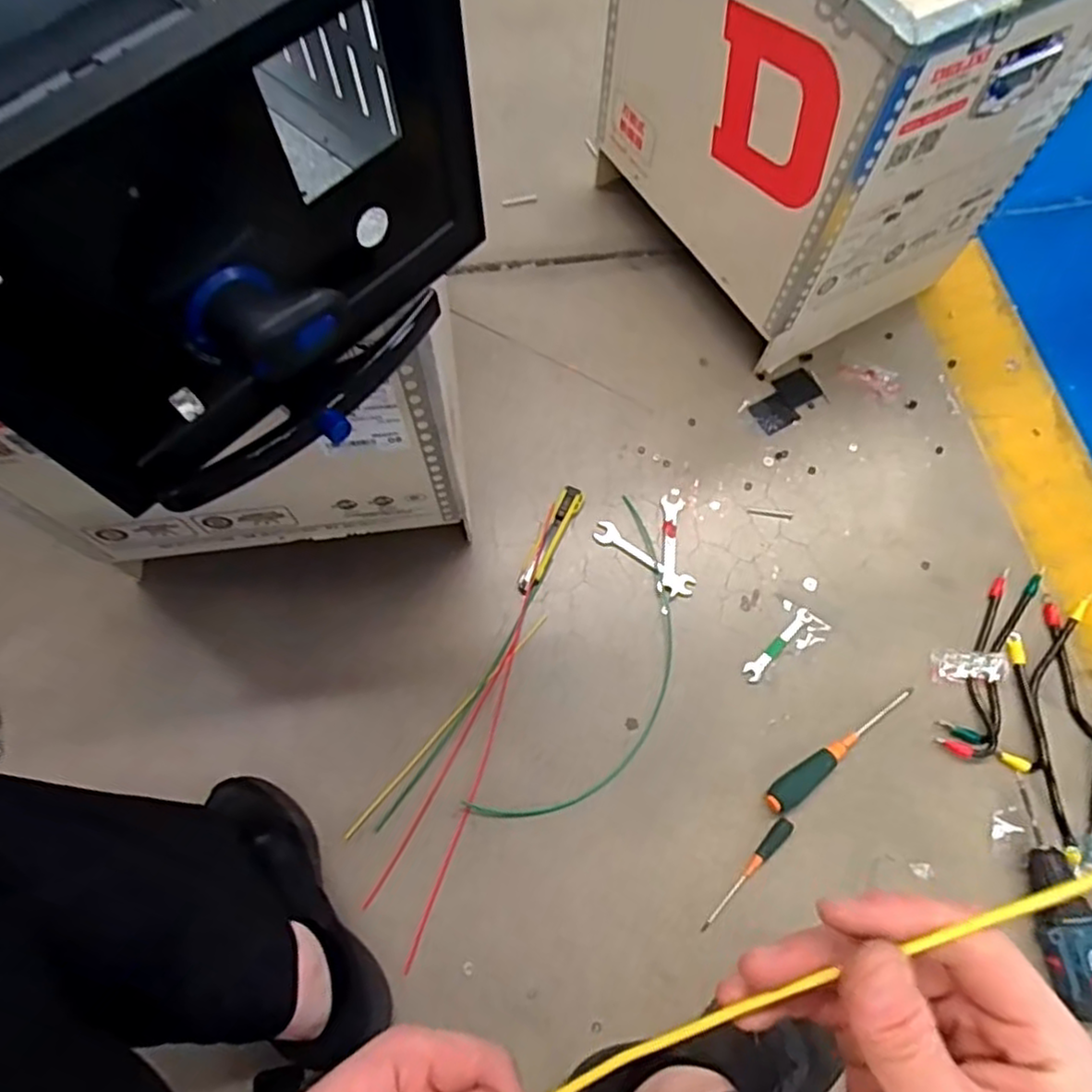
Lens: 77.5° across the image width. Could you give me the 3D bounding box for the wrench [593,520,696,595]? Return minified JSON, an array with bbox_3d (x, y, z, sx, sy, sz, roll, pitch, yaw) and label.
[{"bbox_3d":[0.128,0.016,0.892,0.148,0.008,0.031,34,71,12],"label":"wrench"}]

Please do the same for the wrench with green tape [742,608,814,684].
[{"bbox_3d":[0.289,0.123,0.847,0.121,0.005,0.021,-42,74,-16],"label":"wrench with green tape"}]

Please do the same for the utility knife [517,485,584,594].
[{"bbox_3d":[0.005,-0.010,0.892,0.029,0.014,0.158,26,70,9],"label":"utility knife"}]

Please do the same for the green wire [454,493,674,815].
[{"bbox_3d":[0.075,0.148,0.831,0.155,0.006,0.436,26,70,10],"label":"green wire"}]

